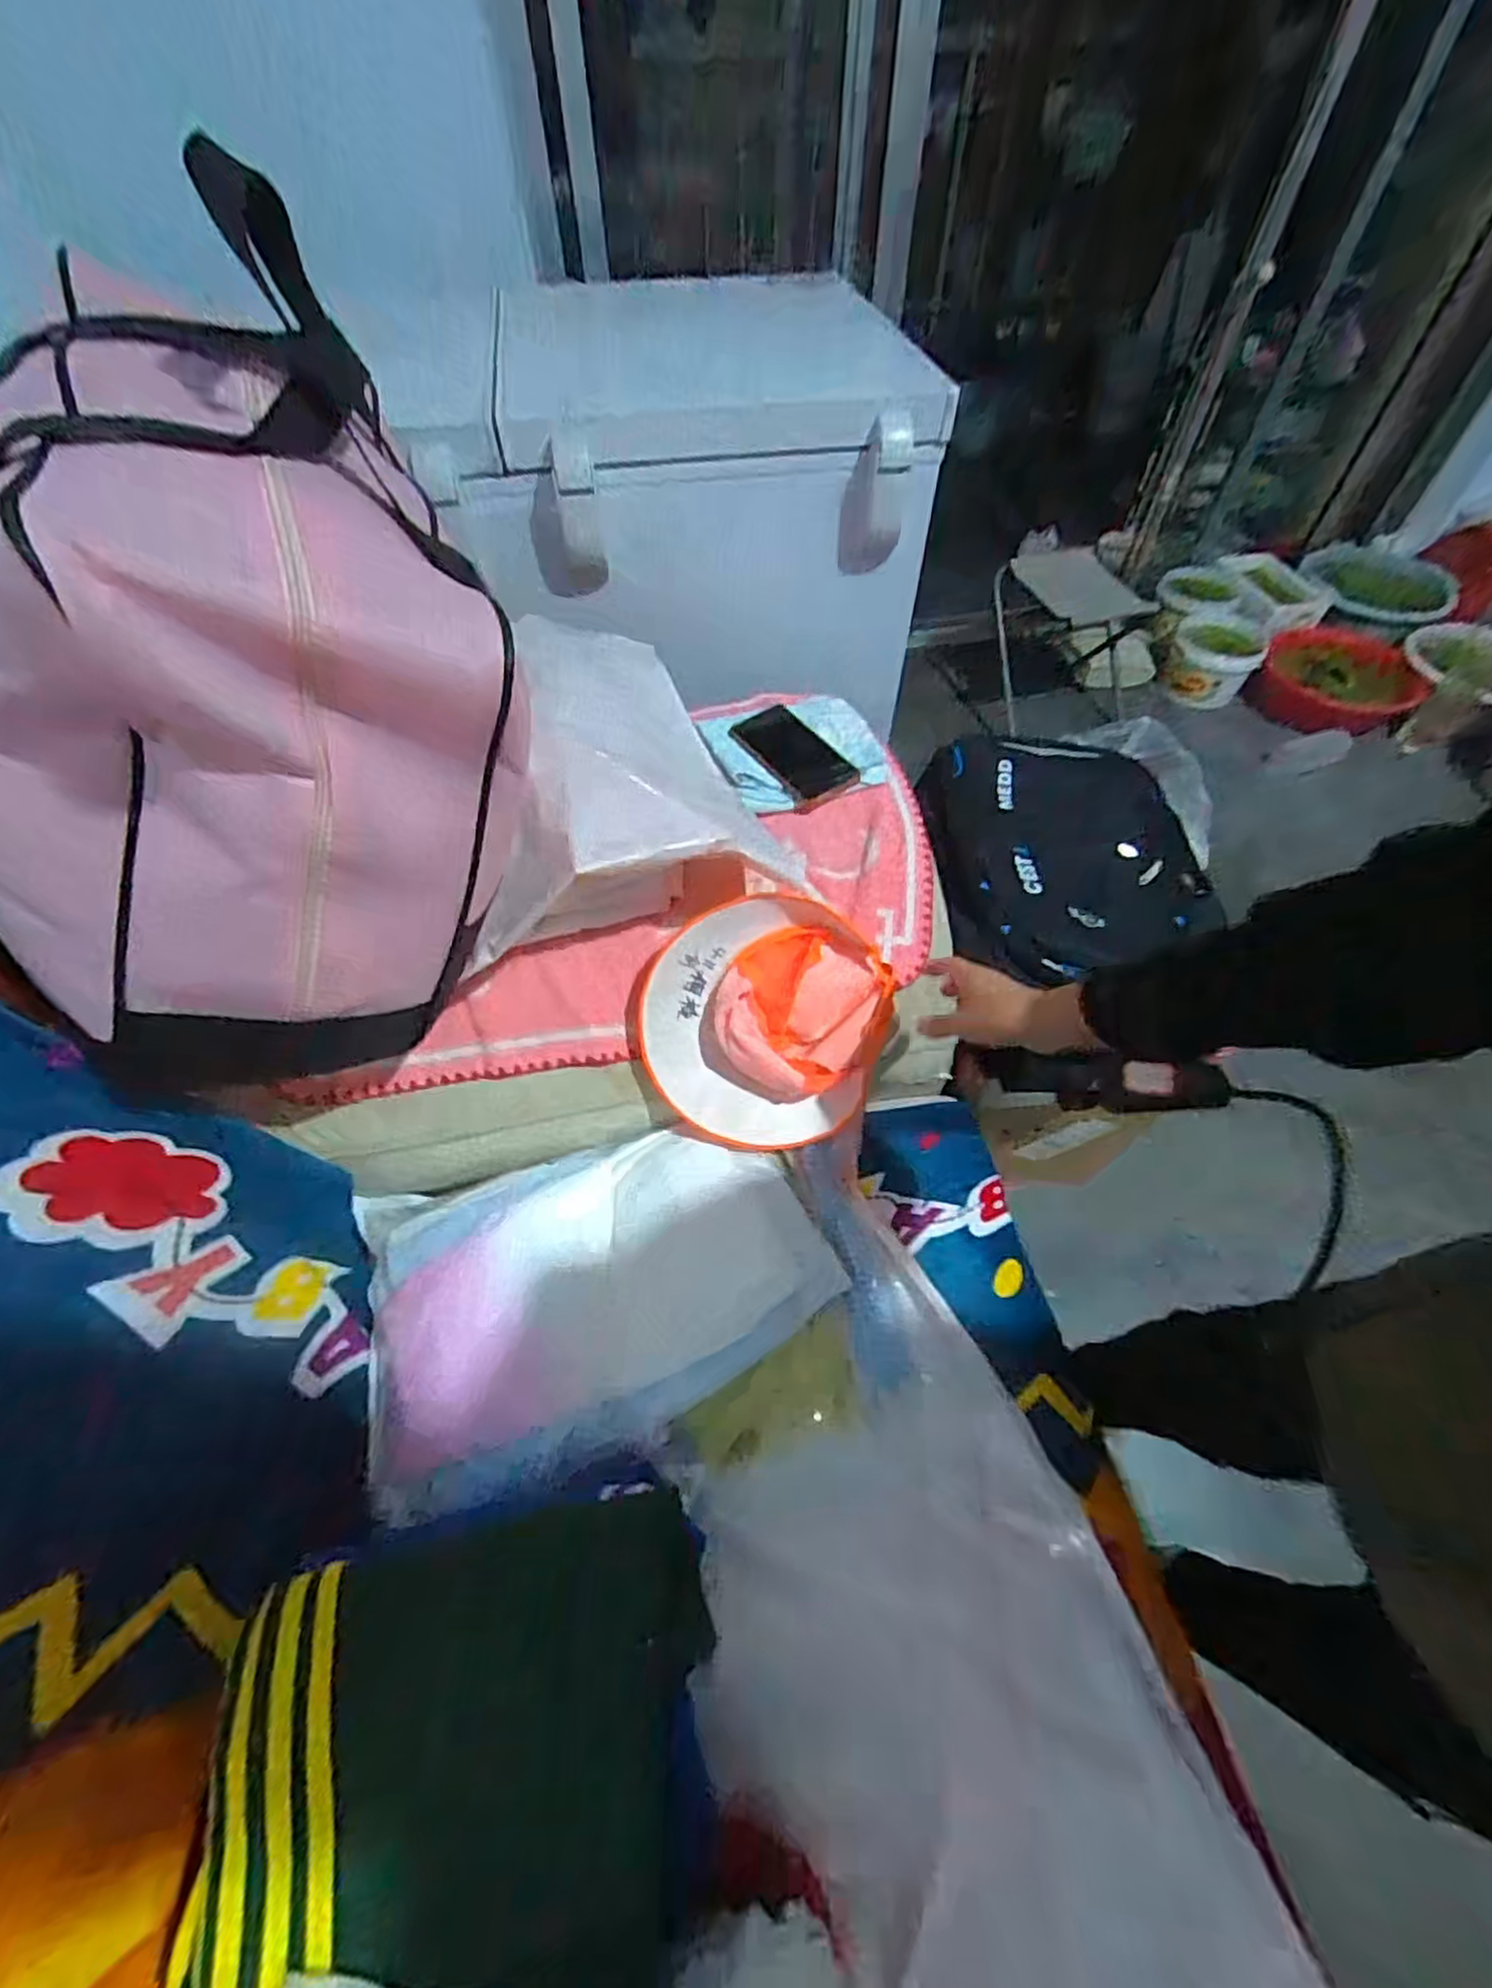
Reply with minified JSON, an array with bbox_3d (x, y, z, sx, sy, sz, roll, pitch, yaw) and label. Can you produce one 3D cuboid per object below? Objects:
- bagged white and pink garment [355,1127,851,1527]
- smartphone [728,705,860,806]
[{"bbox_3d":[-0.136,0.262,0.642,0.408,0.040,0.274,-13,56,-9],"label":"bagged white and pink garment"},{"bbox_3d":[0.054,-0.279,0.822,0.088,0.013,0.145,-29,68,-22],"label":"smartphone"}]

